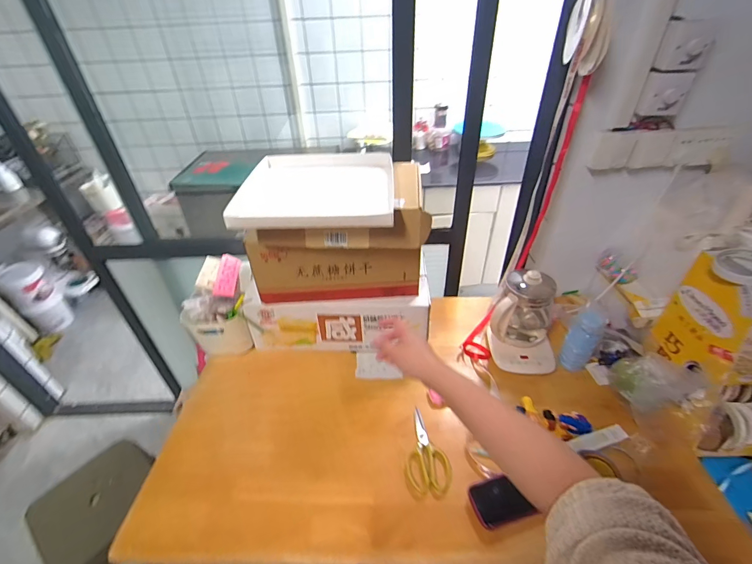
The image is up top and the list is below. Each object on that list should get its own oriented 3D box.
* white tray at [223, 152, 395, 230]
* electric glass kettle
[{"bbox_3d":[-0.127,-0.229,0.822,0.329,0.034,0.364,-1,39,0],"label":"white tray"},{"bbox_3d":[0.408,0.099,0.966,0.178,0.224,0.198,12,40,16],"label":"electric glass kettle"}]

